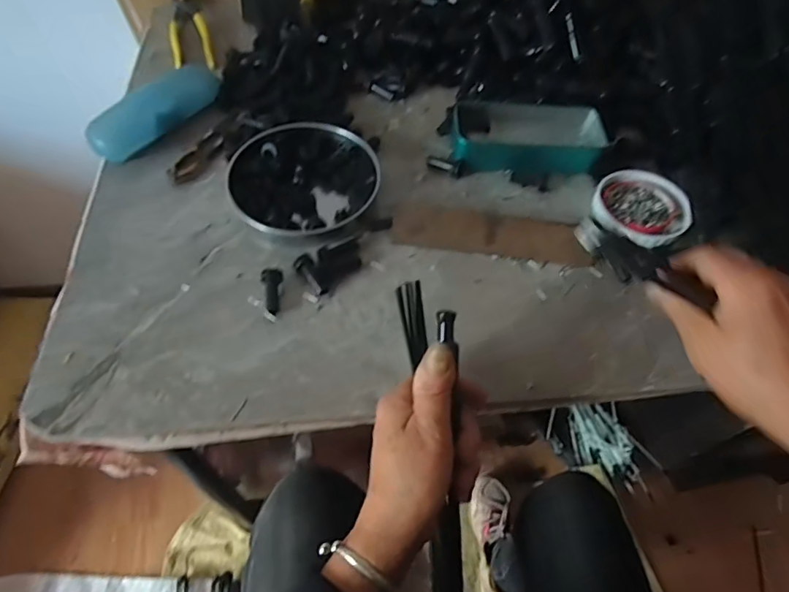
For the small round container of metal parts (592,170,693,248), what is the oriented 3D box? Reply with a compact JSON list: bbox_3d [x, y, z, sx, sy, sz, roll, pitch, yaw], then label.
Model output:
[{"bbox_3d":[0.238,-0.085,0.483,0.089,0.018,0.085,1,56,-2],"label":"small round container of metal parts"}]

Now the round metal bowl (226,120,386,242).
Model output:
[{"bbox_3d":[-0.088,-0.111,0.470,0.134,0.027,0.133,1,56,-2],"label":"round metal bowl"}]

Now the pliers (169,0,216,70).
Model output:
[{"bbox_3d":[-0.261,-0.337,0.633,0.047,0.019,0.165,-13,58,-11],"label":"pliers"}]

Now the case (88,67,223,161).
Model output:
[{"bbox_3d":[-0.241,-0.193,0.515,0.034,0.042,0.152,34,61,18],"label":"case"}]

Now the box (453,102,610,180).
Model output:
[{"bbox_3d":[0.138,-0.159,0.511,0.155,0.033,0.082,5,56,0],"label":"box"}]

